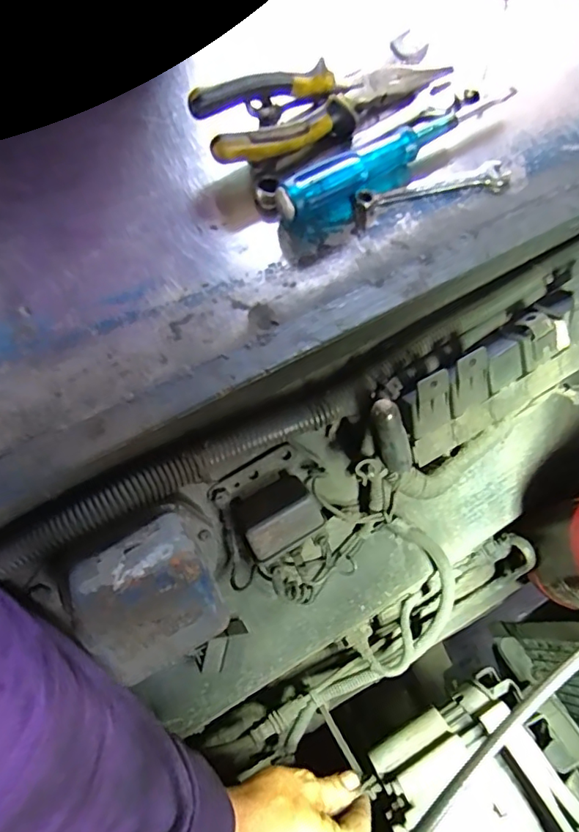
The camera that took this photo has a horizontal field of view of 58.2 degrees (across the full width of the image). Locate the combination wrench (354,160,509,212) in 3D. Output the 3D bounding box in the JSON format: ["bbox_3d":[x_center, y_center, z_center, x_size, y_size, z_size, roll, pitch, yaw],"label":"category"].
[{"bbox_3d":[0.099,-0.152,0.349,0.111,0.007,0.022,-18,67,-10],"label":"combination wrench"}]

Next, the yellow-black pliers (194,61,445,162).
[{"bbox_3d":[0.024,-0.216,0.351,0.177,0.033,0.048,-29,69,-14],"label":"yellow-black pliers"}]

